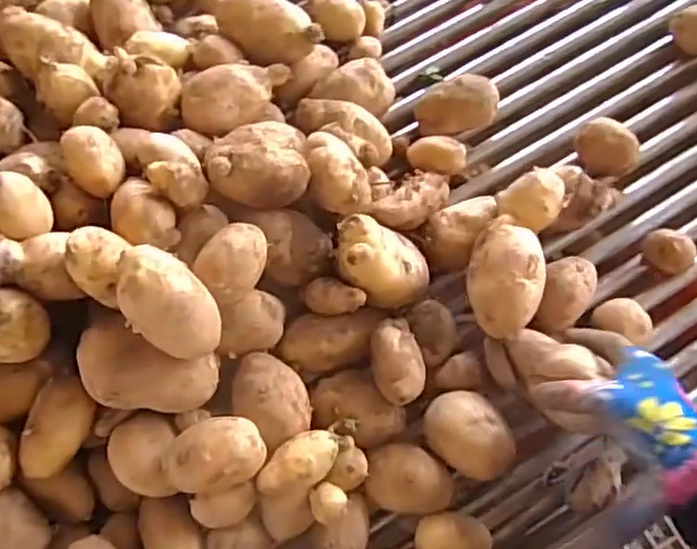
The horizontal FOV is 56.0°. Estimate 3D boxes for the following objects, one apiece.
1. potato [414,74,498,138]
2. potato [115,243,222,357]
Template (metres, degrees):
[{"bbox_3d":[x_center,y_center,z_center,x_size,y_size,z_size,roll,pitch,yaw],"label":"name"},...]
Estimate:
[{"bbox_3d":[0.121,-0.185,0.723,0.088,0.052,0.054,-16,67,-7],"label":"potato"},{"bbox_3d":[-0.140,0.025,0.509,0.058,0.098,0.051,-47,29,-18],"label":"potato"}]

